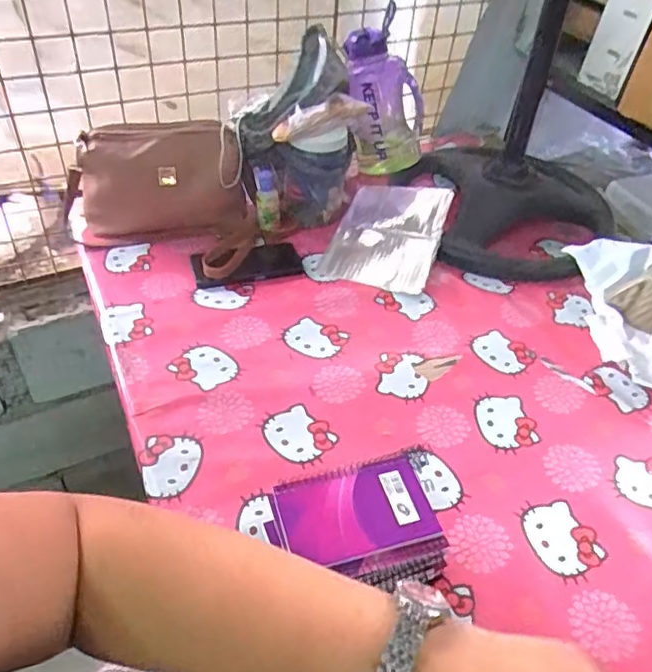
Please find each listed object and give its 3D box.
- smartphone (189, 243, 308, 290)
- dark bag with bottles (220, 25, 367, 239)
[{"bbox_3d":[-0.125,-0.112,0.937,0.166,0.014,0.094,-15,47,-20],"label":"smartphone"},{"bbox_3d":[-0.056,-0.350,1.037,0.215,0.248,0.271,4,44,-1],"label":"dark bag with bottles"}]

